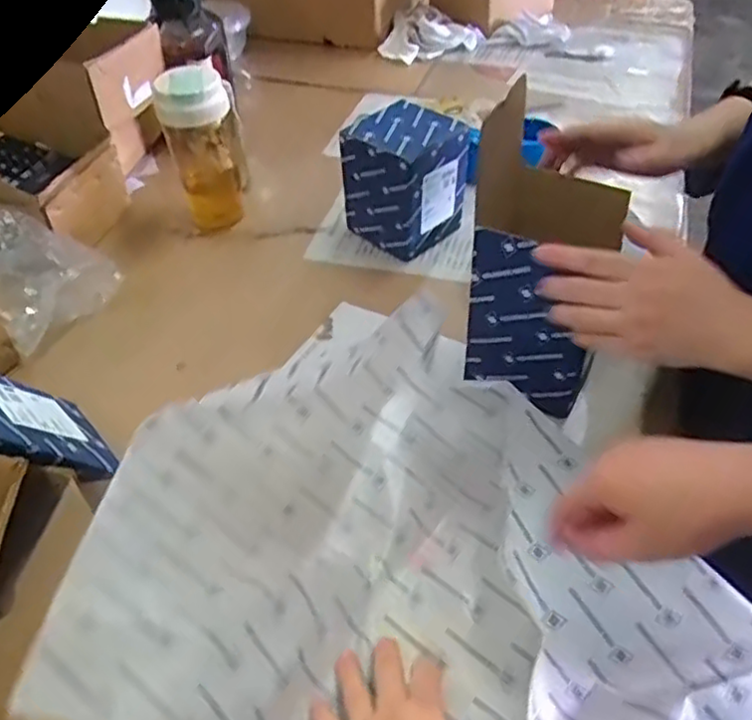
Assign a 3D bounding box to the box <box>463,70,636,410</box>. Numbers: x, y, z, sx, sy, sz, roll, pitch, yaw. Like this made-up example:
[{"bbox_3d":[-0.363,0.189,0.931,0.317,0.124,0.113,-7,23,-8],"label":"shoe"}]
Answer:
[{"bbox_3d":[0.144,-0.089,0.588,0.117,0.241,0.112,17,48,16],"label":"box"}]

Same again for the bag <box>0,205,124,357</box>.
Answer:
[{"bbox_3d":[-0.371,-0.097,0.728,0.148,0.068,0.132,44,63,3],"label":"bag"}]

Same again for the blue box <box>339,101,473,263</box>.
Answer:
[{"bbox_3d":[0.033,-0.207,0.797,0.104,0.140,0.102,35,55,30],"label":"blue box"}]

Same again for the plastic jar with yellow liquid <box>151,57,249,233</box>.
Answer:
[{"bbox_3d":[-0.206,-0.255,0.822,0.087,0.182,0.081,-14,47,-13],"label":"plastic jar with yellow liquid"}]

